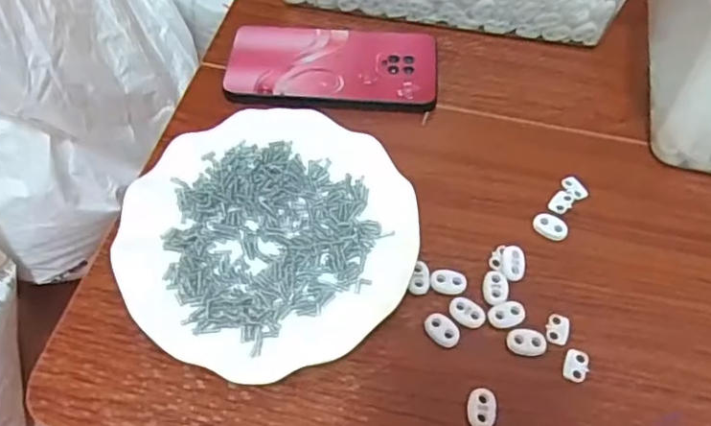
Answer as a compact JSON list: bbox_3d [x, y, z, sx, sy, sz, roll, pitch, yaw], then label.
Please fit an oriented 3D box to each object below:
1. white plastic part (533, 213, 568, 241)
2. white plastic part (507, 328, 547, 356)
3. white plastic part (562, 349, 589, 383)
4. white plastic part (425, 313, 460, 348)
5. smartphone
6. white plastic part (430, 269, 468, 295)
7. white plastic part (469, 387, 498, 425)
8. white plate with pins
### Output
[{"bbox_3d":[0.132,0.008,0.400,0.023,0.007,0.016,32,64,18],"label":"white plastic part"},{"bbox_3d":[0.103,0.077,0.353,0.023,0.004,0.016,6,59,4],"label":"white plastic part"},{"bbox_3d":[0.130,0.089,0.346,0.013,0.004,0.019,20,61,12],"label":"white plastic part"},{"bbox_3d":[0.052,0.071,0.357,0.023,0.004,0.016,35,65,20],"label":"white plastic part"},{"bbox_3d":[-0.018,-0.118,0.470,0.163,0.008,0.087,1,59,0],"label":"smartphone"},{"bbox_3d":[0.059,0.043,0.373,0.022,0.004,0.016,17,60,10],"label":"white plastic part"},{"bbox_3d":[0.072,0.110,0.334,0.016,0.005,0.023,8,59,5],"label":"white plastic part"},{"bbox_3d":[-0.056,0.011,0.381,0.181,0.019,0.180,0,59,0],"label":"white plate with pins"}]

